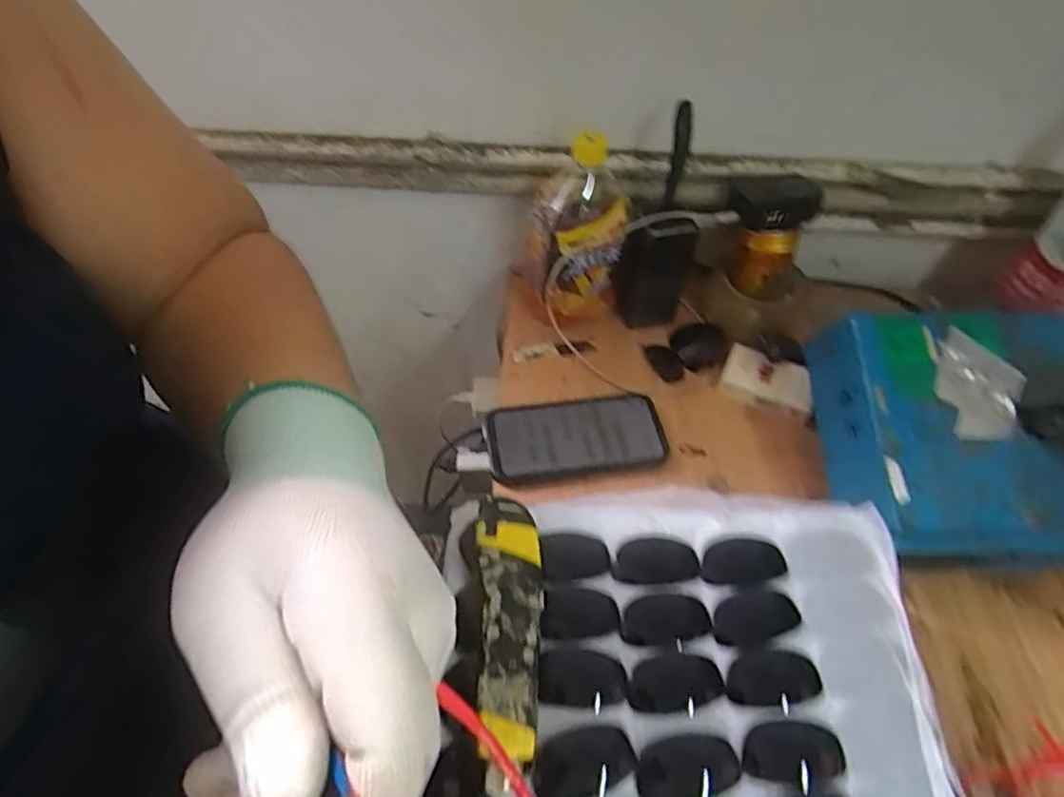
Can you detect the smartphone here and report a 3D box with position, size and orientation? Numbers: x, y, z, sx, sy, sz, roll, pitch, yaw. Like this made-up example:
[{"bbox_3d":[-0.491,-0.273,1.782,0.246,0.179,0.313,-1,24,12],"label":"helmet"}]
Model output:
[{"bbox_3d":[0.042,0.035,0.577,0.161,0.013,0.084,-6,52,-9],"label":"smartphone"}]

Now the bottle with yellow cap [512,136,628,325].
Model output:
[{"bbox_3d":[0.043,-0.166,0.620,0.090,0.198,0.102,0,52,-2],"label":"bottle with yellow cap"}]

